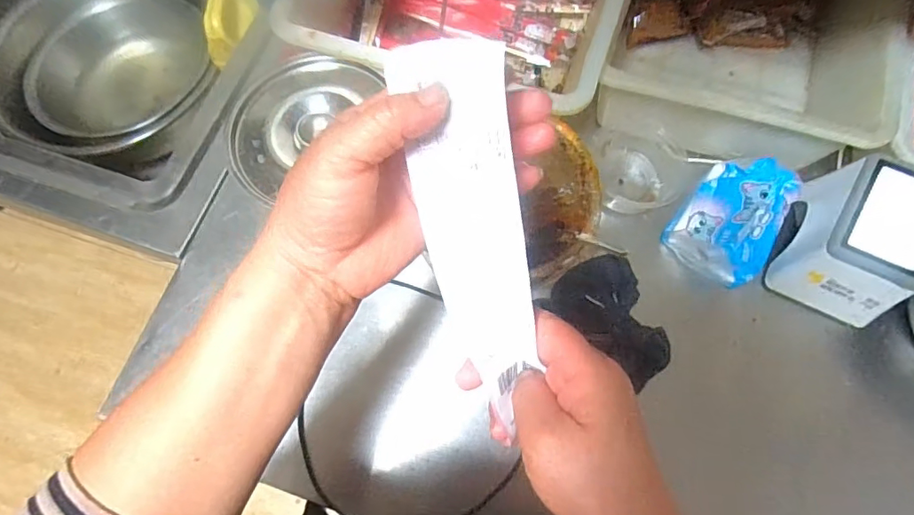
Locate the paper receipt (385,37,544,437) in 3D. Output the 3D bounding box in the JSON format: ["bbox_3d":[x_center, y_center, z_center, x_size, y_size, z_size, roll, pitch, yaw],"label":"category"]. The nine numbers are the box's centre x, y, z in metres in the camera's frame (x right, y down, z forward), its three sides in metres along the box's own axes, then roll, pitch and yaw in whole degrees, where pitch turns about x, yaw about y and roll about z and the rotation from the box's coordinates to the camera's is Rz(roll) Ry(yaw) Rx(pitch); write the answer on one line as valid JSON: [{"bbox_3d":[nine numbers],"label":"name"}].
[{"bbox_3d":[0.007,-0.013,0.238,0.050,0.159,0.004,2,24,27],"label":"paper receipt"}]

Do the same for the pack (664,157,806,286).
[{"bbox_3d":[0.283,-0.039,0.524,0.097,0.061,0.126,38,75,13],"label":"pack"}]

